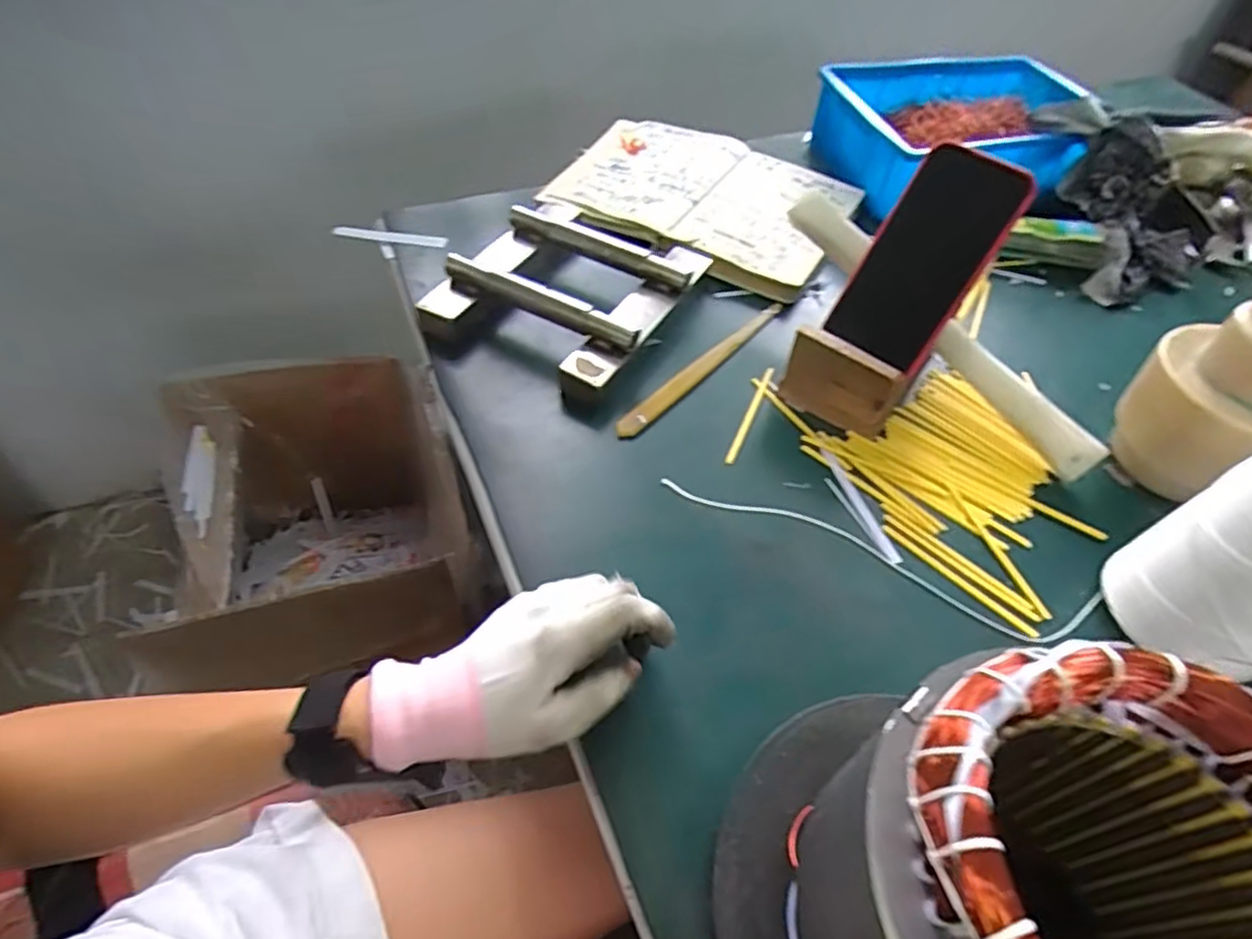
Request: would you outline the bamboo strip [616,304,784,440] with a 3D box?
[{"bbox_3d":[0.066,-0.086,0.558,0.017,0.007,0.214,35,57,22],"label":"bamboo strip"}]

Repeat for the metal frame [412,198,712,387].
[{"bbox_3d":[-0.047,-0.161,0.586,0.181,0.055,0.199,25,54,15],"label":"metal frame"}]

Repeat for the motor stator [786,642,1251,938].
[{"bbox_3d":[0.140,0.162,0.241,0.132,0.165,0.133,2,51,-3],"label":"motor stator"}]

